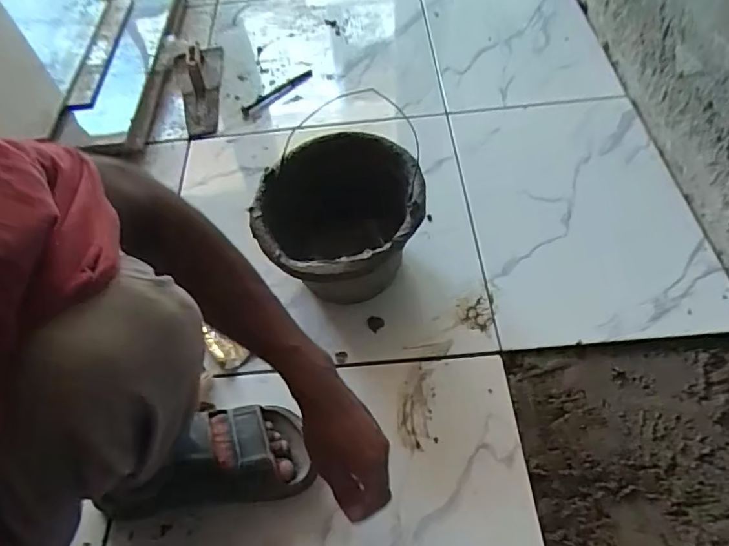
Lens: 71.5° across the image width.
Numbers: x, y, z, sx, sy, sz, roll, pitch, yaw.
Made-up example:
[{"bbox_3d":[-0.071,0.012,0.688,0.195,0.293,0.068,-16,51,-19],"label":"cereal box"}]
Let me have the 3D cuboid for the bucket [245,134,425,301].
[{"bbox_3d":[-0.030,-0.059,0.722,0.215,0.160,0.231,-3,56,4],"label":"bucket"}]

